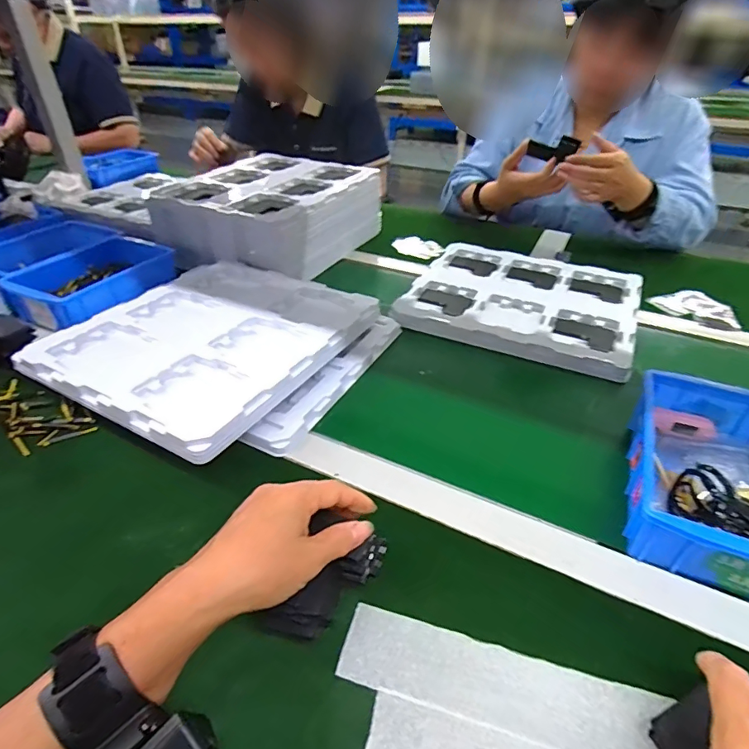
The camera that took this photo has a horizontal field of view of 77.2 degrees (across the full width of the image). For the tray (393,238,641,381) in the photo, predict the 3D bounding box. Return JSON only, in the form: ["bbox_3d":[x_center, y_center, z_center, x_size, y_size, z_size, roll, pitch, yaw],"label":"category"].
[{"bbox_3d":[0.218,-0.111,0.704,0.314,0.034,0.297,16,40,20],"label":"tray"}]

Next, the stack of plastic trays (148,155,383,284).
[{"bbox_3d":[-0.184,-0.294,0.864,0.289,0.118,0.338,17,40,21],"label":"stack of plastic trays"}]

